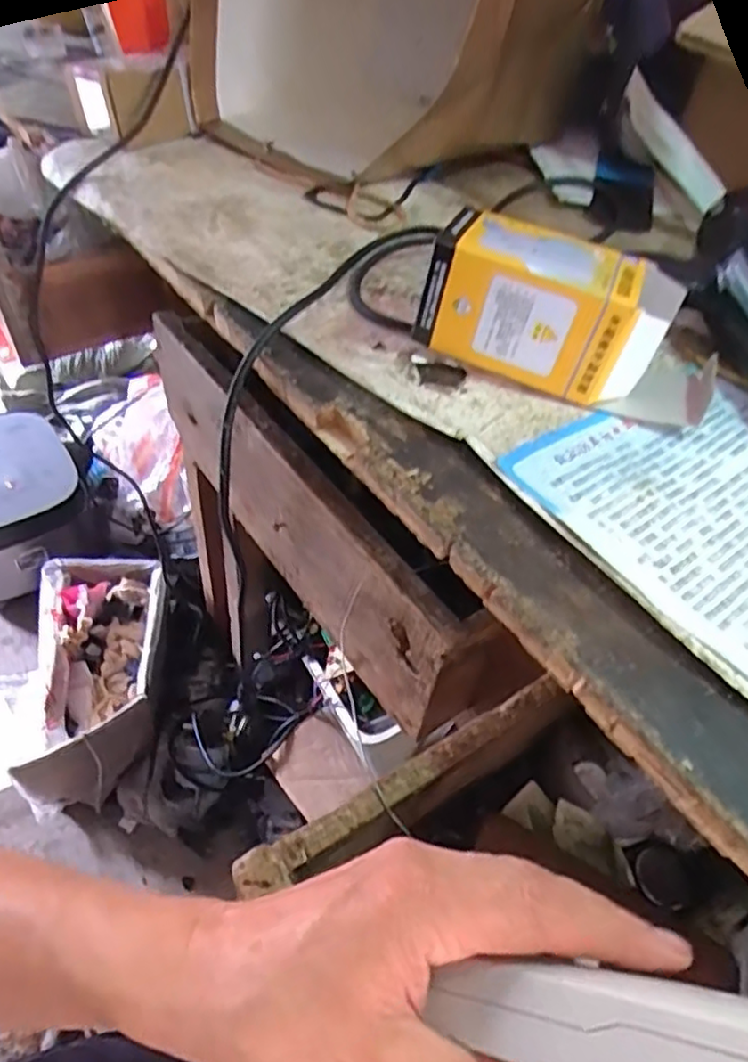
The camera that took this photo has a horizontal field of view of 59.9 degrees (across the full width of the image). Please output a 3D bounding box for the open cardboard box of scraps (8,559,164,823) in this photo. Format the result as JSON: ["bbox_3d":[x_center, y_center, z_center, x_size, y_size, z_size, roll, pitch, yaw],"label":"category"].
[{"bbox_3d":[-0.434,0.226,1.004,0.202,0.182,0.355,-2,48,-3],"label":"open cardboard box of scraps"}]

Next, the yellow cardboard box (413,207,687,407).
[{"bbox_3d":[0.106,-0.136,0.400,0.142,0.072,0.071,19,50,10],"label":"yellow cardboard box"}]

